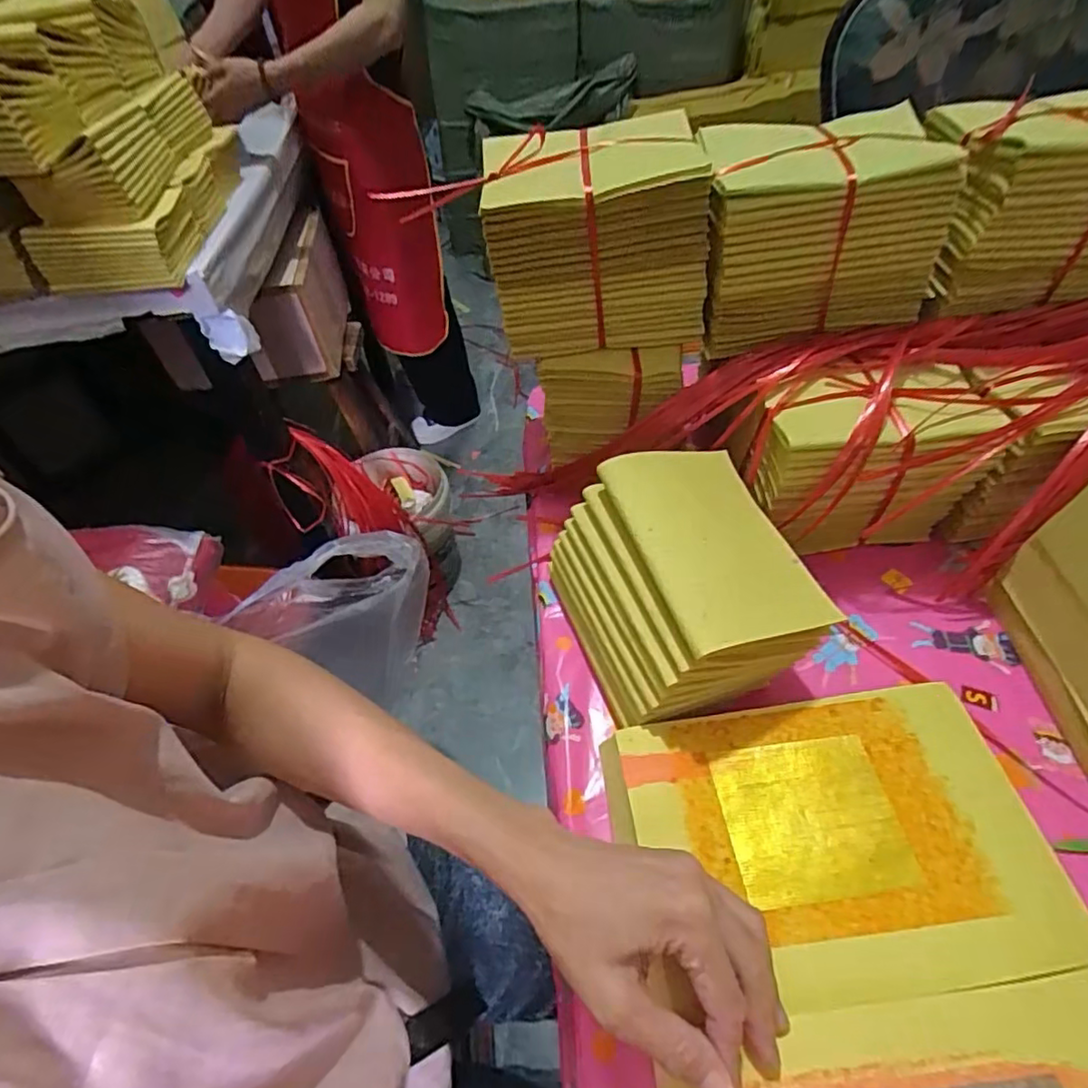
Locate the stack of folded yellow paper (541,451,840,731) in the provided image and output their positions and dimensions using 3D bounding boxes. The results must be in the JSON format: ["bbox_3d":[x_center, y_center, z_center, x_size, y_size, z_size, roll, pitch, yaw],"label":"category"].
[{"bbox_3d":[0.095,0.023,0.428,0.144,0.102,0.159,-18,51,-9],"label":"stack of folded yellow paper"}]

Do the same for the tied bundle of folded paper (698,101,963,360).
[{"bbox_3d":[0.205,-0.238,0.469,0.167,0.132,0.108,0,51,5],"label":"tied bundle of folded paper"}]

